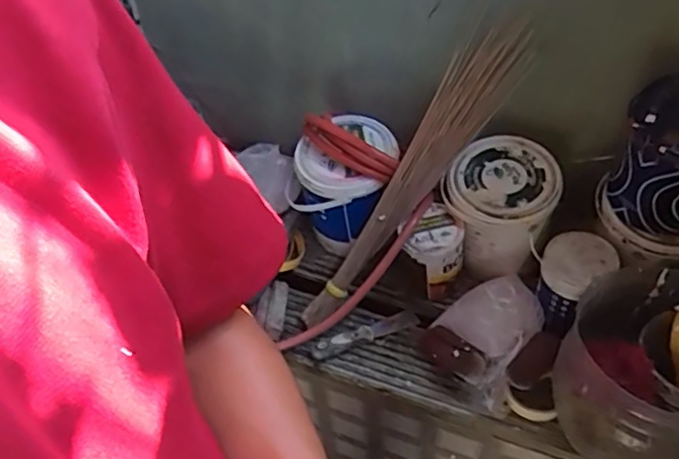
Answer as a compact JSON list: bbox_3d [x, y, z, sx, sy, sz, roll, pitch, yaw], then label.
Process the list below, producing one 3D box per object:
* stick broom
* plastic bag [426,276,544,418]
[{"bbox_3d":[0.114,-0.081,1.004,0.099,0.085,0.569,43,106,35],"label":"stick broom"},{"bbox_3d":[0.233,0.153,1.001,0.158,0.110,0.235,20,52,22],"label":"plastic bag"}]

